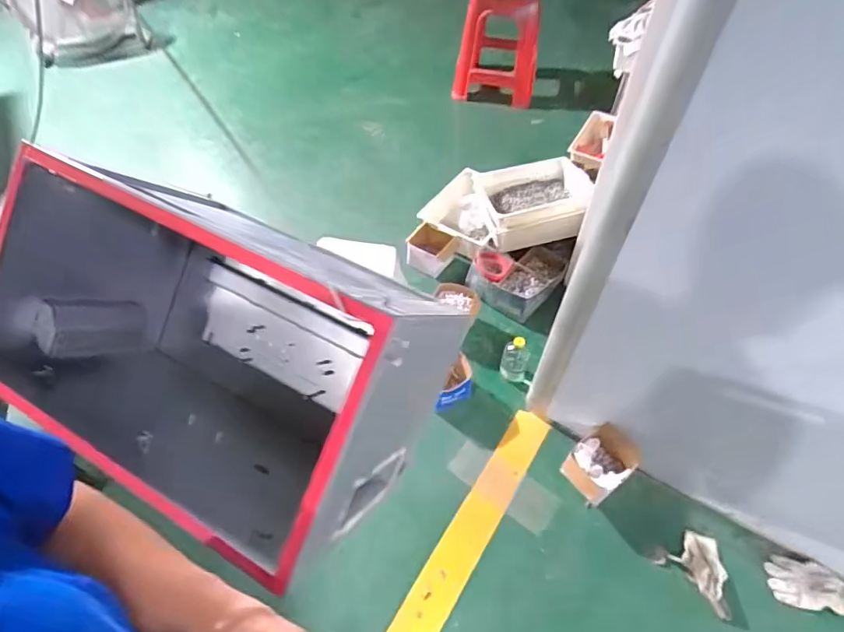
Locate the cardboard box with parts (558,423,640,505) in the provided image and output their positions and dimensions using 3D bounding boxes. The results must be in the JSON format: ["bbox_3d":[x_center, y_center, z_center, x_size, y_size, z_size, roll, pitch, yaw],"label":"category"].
[{"bbox_3d":[0.474,0.393,1.329,0.177,0.123,0.147,-30,60,-24],"label":"cardboard box with parts"}]

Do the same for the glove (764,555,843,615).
[{"bbox_3d":[0.944,0.657,1.219,0.180,0.020,0.104,11,54,6],"label":"glove"}]

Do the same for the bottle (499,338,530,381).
[{"bbox_3d":[0.295,0.123,1.527,0.090,0.173,0.080,14,55,9],"label":"bottle"}]

